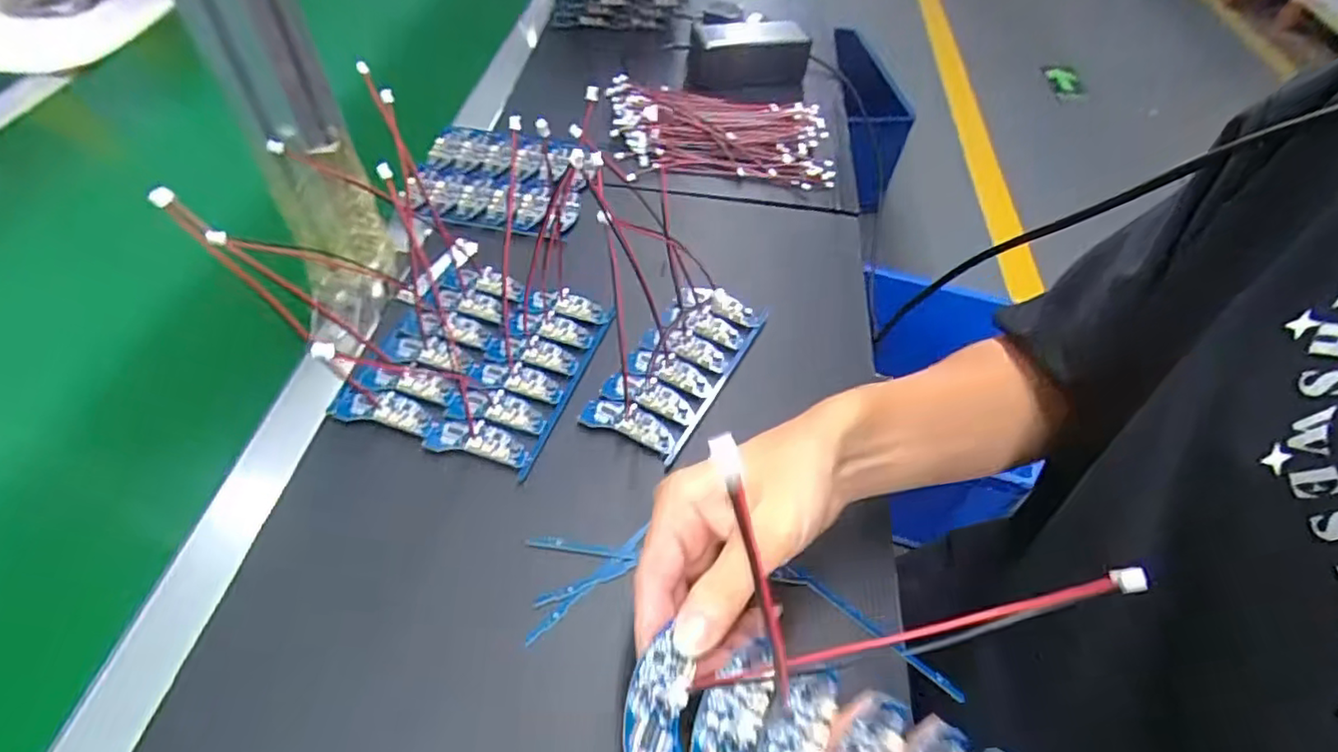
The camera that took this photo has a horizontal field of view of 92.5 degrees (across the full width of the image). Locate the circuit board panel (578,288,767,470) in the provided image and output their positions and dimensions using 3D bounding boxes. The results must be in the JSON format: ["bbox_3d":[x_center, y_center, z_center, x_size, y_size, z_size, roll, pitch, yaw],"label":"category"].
[{"bbox_3d":[0.009,-0.011,0.457,0.070,0.010,0.151,24,54,15],"label":"circuit board panel"}]

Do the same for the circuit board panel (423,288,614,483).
[{"bbox_3d":[-0.097,-0.005,0.445,0.070,0.010,0.151,17,52,10],"label":"circuit board panel"}]

